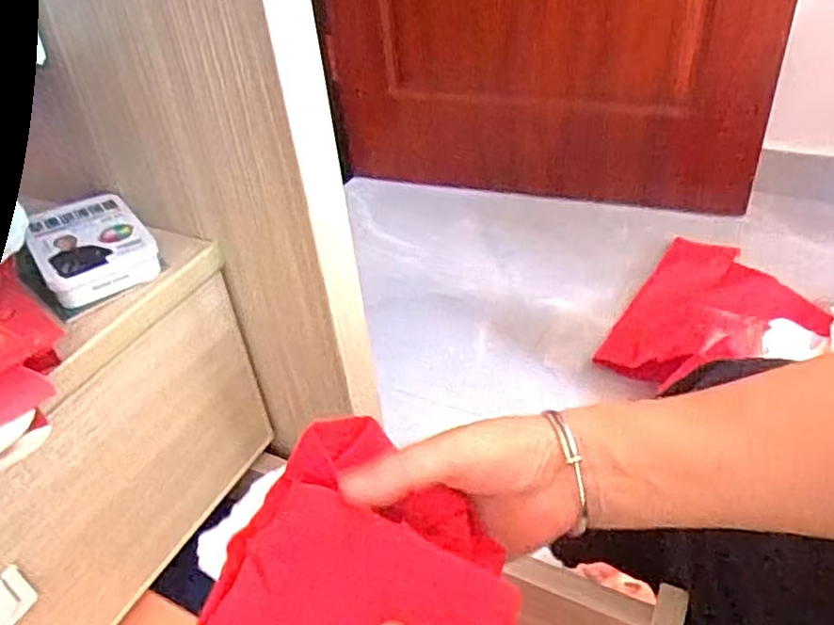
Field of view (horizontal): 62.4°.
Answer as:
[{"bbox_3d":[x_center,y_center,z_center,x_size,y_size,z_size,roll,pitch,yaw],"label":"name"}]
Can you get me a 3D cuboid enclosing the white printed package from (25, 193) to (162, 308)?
[{"bbox_3d":[-0.219,-0.047,0.460,0.066,0.024,0.103,-27,43,-24],"label":"white printed package"}]

